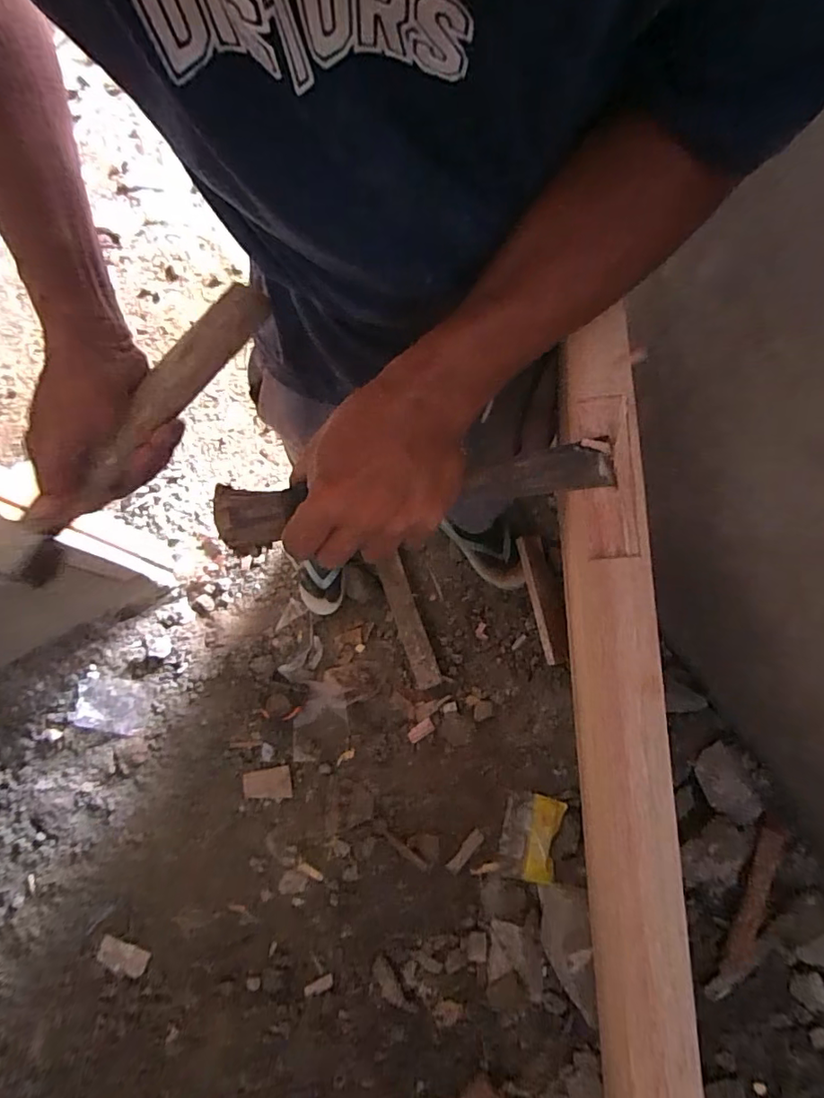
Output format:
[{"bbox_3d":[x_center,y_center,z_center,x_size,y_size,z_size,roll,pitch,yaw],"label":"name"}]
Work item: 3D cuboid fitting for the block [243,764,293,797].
[{"bbox_3d":[-0.300,0.488,1.123,0.095,0.011,0.061,-10,76,-3],"label":"block"}]

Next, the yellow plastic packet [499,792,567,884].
[{"bbox_3d":[0.232,0.565,1.070,0.105,0.029,0.155,14,76,3],"label":"yellow plastic packet"}]

